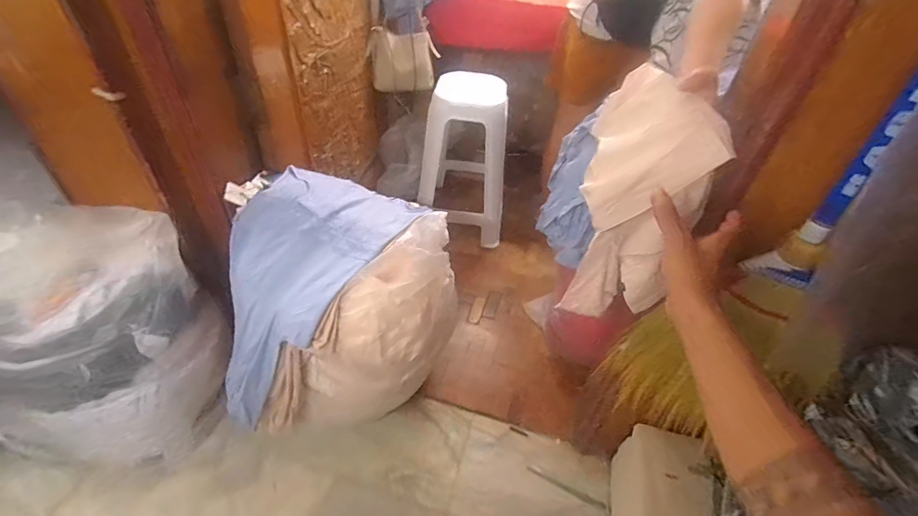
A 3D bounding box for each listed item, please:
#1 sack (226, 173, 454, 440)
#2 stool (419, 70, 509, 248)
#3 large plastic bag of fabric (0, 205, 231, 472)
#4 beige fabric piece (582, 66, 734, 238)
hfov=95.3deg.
[{"bbox_3d":[-0.310,0.118,1.141,0.554,0.507,0.508,-4,42,-11],"label":"sack"},{"bbox_3d":[0.045,-0.425,1.780,0.366,0.603,0.347,11,42,7],"label":"stool"},{"bbox_3d":[-0.904,0.181,0.965,0.559,0.584,0.349,3,42,-3],"label":"large plastic bag of fabric"},{"bbox_3d":[0.251,-0.165,0.598,0.030,0.199,0.178,-5,69,-41],"label":"beige fabric piece"}]

